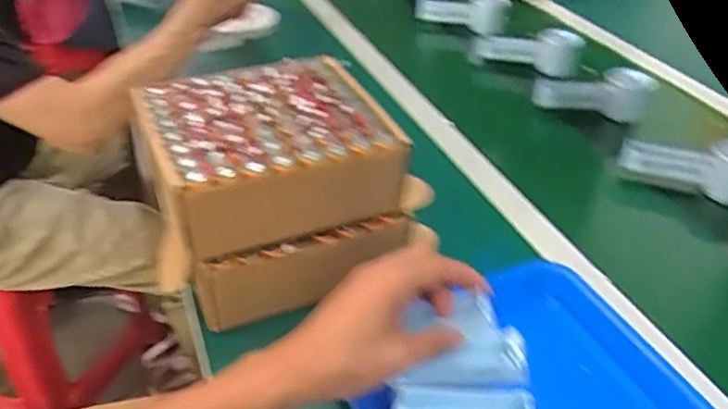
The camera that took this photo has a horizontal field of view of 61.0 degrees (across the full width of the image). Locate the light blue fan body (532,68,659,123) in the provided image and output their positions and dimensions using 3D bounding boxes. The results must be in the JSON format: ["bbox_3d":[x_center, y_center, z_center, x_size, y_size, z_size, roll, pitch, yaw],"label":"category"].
[{"bbox_3d":[0.321,-0.164,0.871,0.152,0.064,0.039,11,38,9],"label":"light blue fan body"}]

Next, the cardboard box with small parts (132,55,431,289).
[{"bbox_3d":[-0.080,-0.053,0.568,0.236,0.086,0.181,-12,41,-20],"label":"cardboard box with small parts"}]

